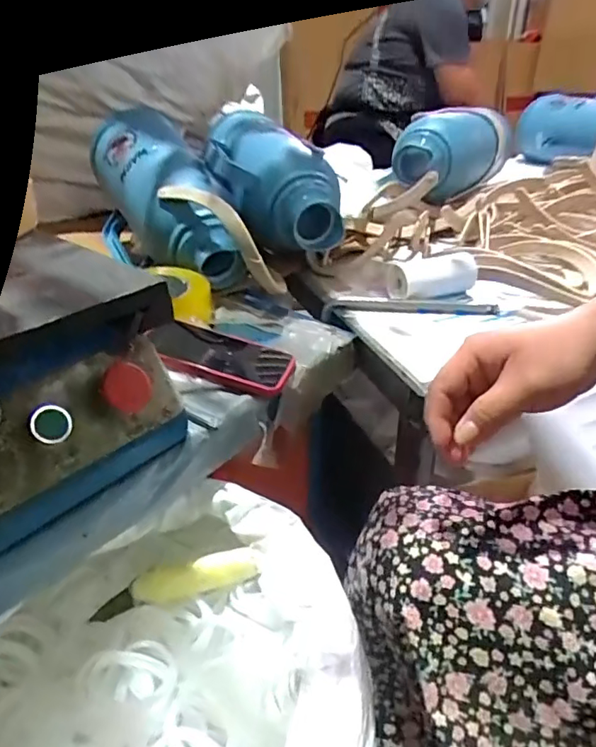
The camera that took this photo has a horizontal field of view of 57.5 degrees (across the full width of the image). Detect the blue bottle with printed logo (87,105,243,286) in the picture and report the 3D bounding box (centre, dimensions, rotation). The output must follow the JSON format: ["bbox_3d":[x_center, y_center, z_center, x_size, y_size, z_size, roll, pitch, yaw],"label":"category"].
[{"bbox_3d":[-0.197,-0.275,0.819,0.117,0.124,0.347,-19,60,-29],"label":"blue bottle with printed logo"}]

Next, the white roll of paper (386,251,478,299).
[{"bbox_3d":[0.184,-0.138,0.755,0.120,0.049,0.060,-13,35,-22],"label":"white roll of paper"}]

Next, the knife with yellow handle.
[{"bbox_3d":[-0.116,0.201,0.521,0.162,0.029,0.021,-16,34,-5],"label":"knife with yellow handle"}]

